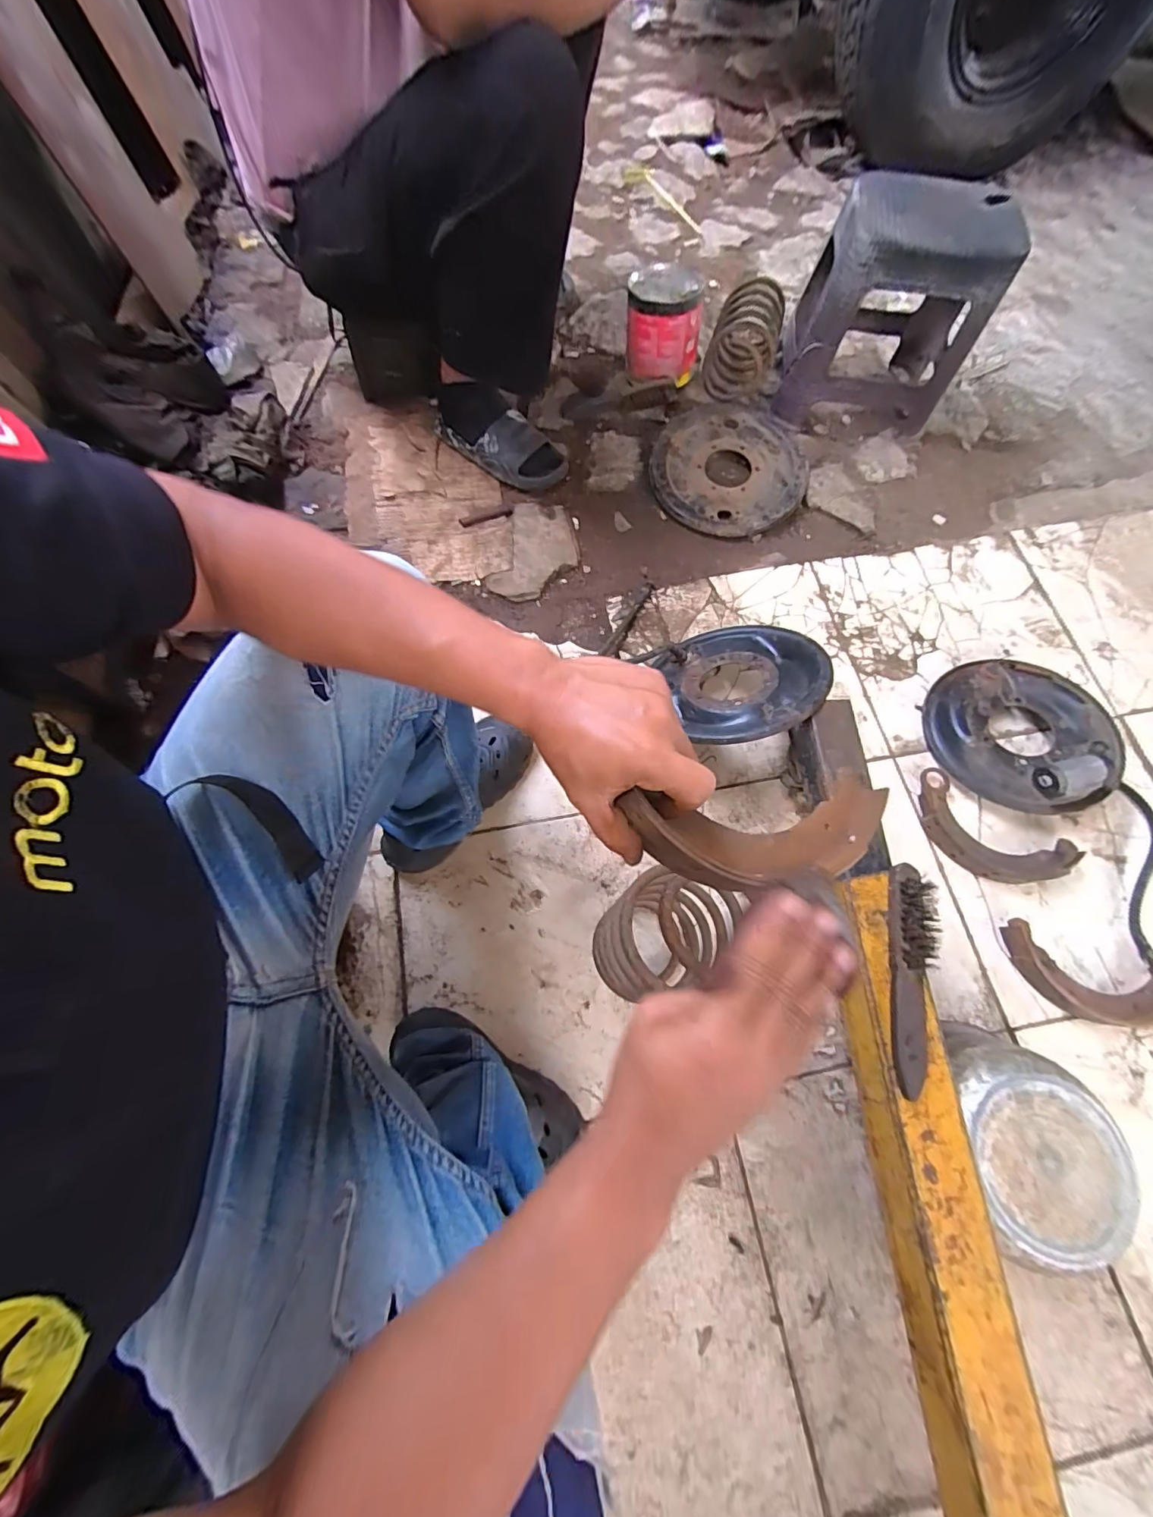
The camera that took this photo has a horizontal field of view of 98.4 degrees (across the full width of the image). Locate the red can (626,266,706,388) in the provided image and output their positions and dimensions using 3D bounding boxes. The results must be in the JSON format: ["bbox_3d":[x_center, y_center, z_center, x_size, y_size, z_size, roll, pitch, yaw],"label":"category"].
[{"bbox_3d":[0.182,-0.909,1.046,0.152,0.144,0.161,0,70,0],"label":"red can"}]

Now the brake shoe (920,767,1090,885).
[{"bbox_3d":[0.631,0.119,0.762,0.224,0.031,0.123,35,75,13],"label":"brake shoe"}]

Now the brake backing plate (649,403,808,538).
[{"bbox_3d":[0.306,-0.585,1.003,0.299,0.062,0.293,-1,70,1],"label":"brake backing plate"}]

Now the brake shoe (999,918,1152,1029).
[{"bbox_3d":[0.712,0.309,0.688,0.213,0.031,0.100,18,72,8],"label":"brake shoe"}]

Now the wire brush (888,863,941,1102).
[{"bbox_3d":[0.362,0.232,0.539,0.033,0.046,0.230,11,71,4],"label":"wire brush"}]

